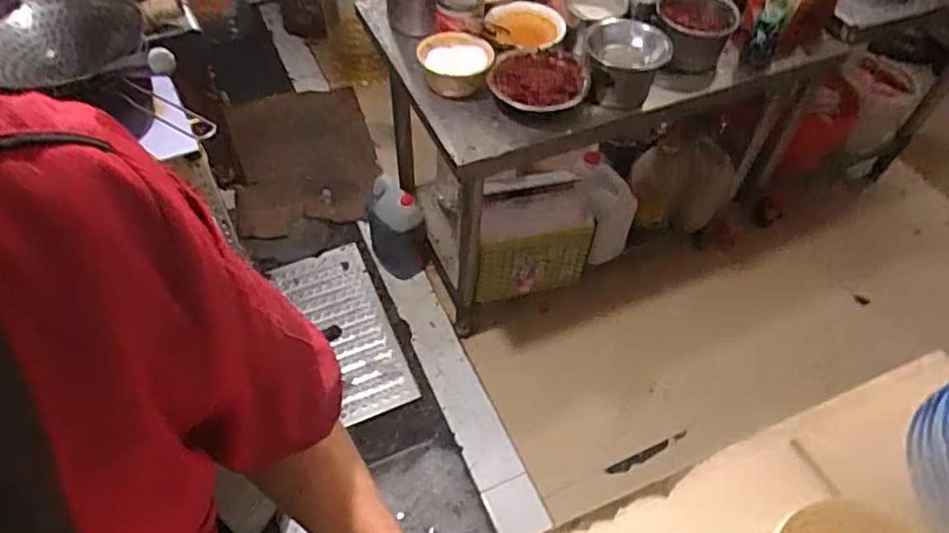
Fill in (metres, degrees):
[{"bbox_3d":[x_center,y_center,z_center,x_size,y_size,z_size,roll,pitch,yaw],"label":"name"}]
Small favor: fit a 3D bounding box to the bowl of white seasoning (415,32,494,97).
[{"bbox_3d":[-0.038,-0.410,1.223,0.152,0.078,0.129,32,58,20],"label":"bowl of white seasoning"}]

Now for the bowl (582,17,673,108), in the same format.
[{"bbox_3d":[0.305,-0.424,1.262,0.170,0.112,0.183,1,53,-1],"label":"bowl"}]

